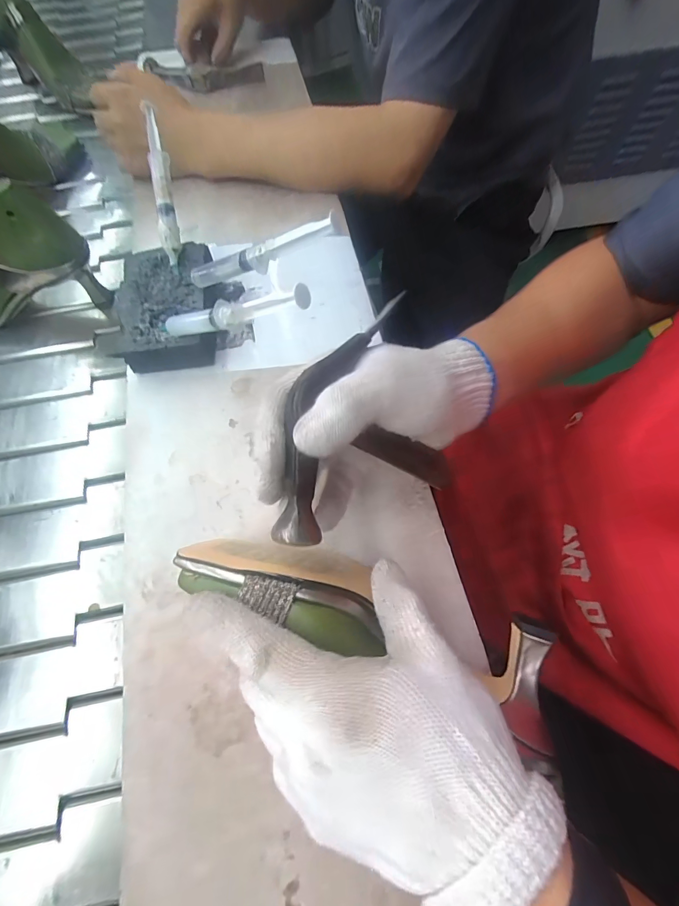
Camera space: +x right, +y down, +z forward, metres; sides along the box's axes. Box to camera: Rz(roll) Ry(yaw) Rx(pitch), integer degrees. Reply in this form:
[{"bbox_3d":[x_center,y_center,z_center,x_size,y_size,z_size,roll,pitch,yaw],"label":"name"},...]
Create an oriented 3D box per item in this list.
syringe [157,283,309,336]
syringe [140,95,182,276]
[{"bbox_3d":[-0.092,-0.108,0.284,0.177,0.019,0.023,5,63,35],"label":"syringe"},{"bbox_3d":[-0.165,-0.238,0.343,0.017,0.016,0.119,-3,105,0],"label":"syringe"}]

